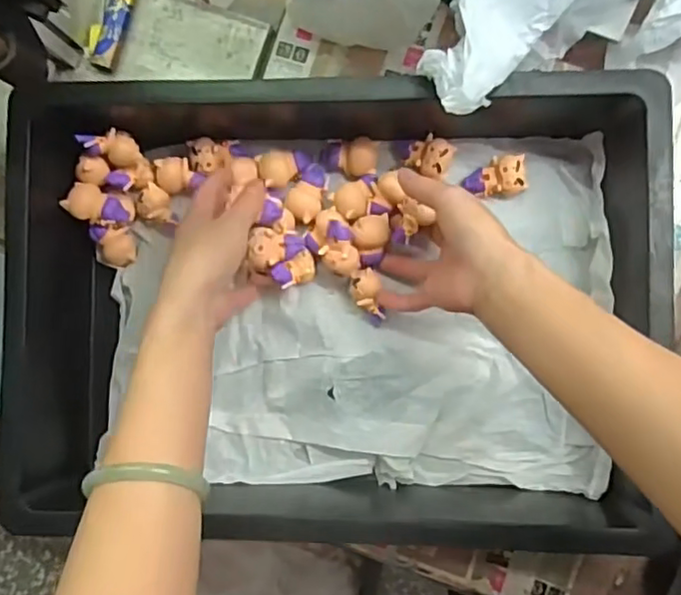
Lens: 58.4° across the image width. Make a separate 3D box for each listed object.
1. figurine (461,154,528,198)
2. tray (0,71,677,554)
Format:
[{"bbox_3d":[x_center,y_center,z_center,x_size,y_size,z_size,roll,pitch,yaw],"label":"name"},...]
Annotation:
[{"bbox_3d":[0.119,-0.093,0.470,0.045,0.022,0.028,-5,86,6],"label":"figurine"},{"bbox_3d":[-0.006,0.006,0.445,0.440,0.099,0.313,0,87,6],"label":"tray"}]

